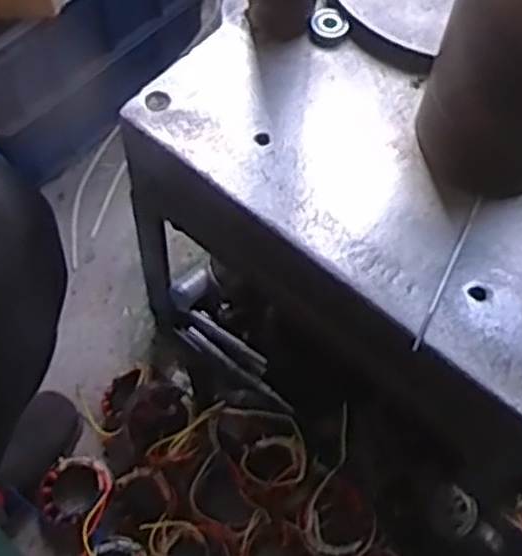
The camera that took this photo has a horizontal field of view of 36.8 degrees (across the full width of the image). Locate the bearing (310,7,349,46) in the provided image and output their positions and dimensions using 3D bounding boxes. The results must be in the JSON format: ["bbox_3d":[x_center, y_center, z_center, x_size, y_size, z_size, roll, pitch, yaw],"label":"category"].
[{"bbox_3d":[0.064,-0.236,0.734,0.032,0.009,0.035,-34,69,-19],"label":"bearing"}]

